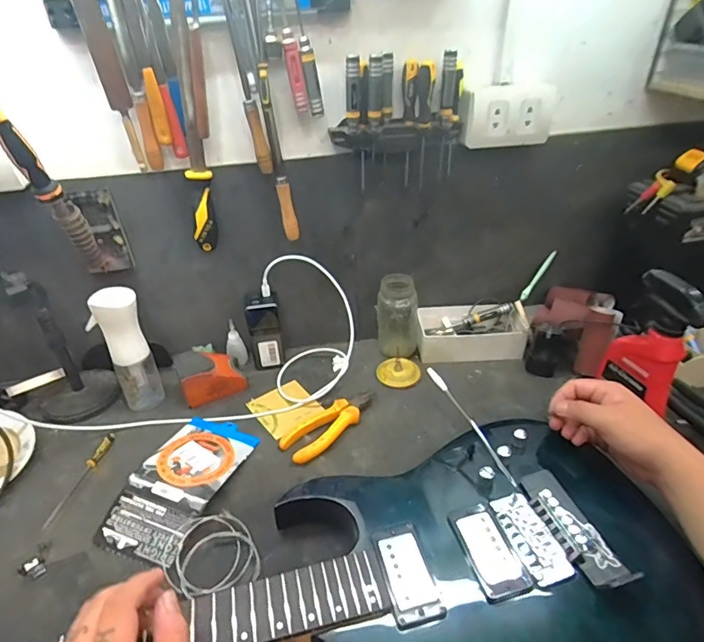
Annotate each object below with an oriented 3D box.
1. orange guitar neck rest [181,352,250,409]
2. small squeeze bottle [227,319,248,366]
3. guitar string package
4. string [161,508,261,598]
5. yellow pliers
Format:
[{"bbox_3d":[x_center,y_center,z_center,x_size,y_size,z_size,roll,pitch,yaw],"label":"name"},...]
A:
[{"bbox_3d":[-0.222,0.083,0.720,0.096,0.060,0.076,-17,36,-20],"label":"orange guitar neck rest"},{"bbox_3d":[-0.195,0.037,0.760,0.028,0.076,0.021,-17,36,-21],"label":"small squeeze bottle"},{"bbox_3d":[-0.214,0.196,0.575,0.108,0.028,0.202,10,36,17],"label":"guitar string package"},{"bbox_3d":[-0.155,0.254,0.497,0.089,0.016,0.084,-20,38,-24],"label":"string"},{"bbox_3d":[-0.025,0.146,0.651,0.154,0.023,0.051,-27,41,-31],"label":"yellow pliers"}]

